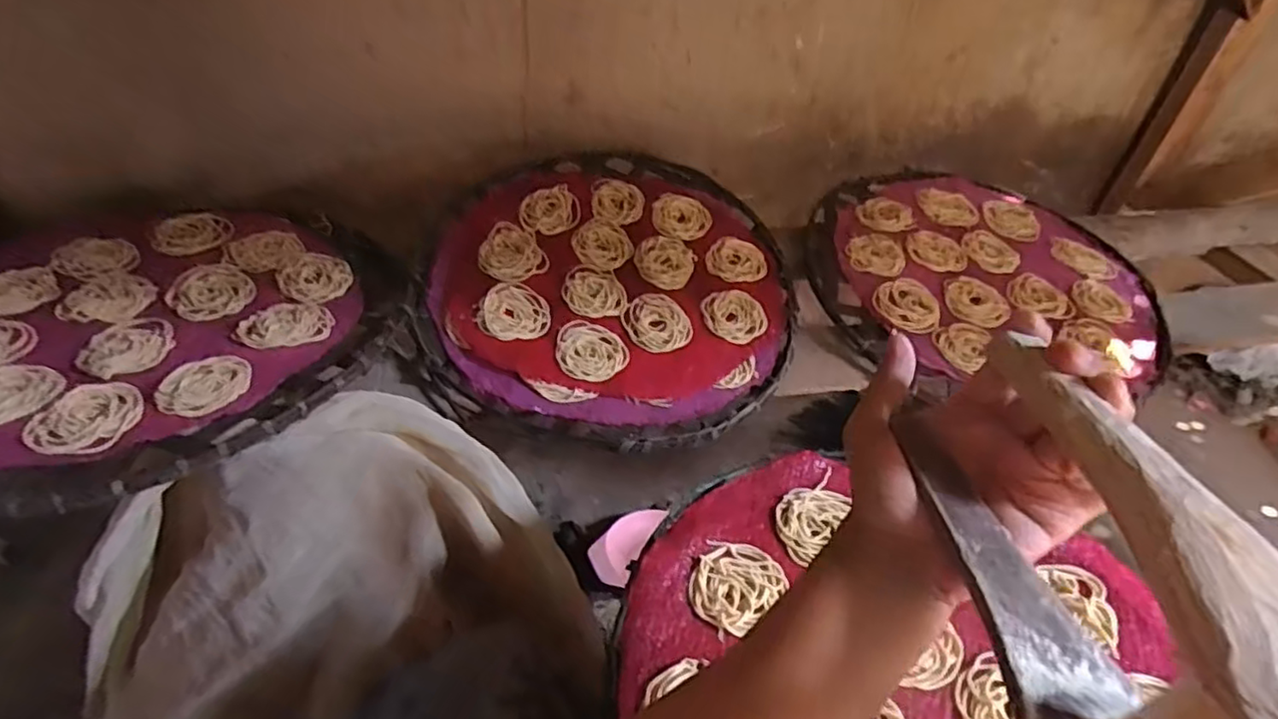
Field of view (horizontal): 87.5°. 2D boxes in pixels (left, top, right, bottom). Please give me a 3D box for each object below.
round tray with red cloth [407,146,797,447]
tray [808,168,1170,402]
[{"bbox_3d":[-0.023,-0.094,0.717,0.368,0.080,0.401,3,42,-2],"label":"round tray with red cloth"},{"bbox_3d":[0.399,-0.102,0.776,0.393,0.047,0.374,11,42,7],"label":"tray"}]

